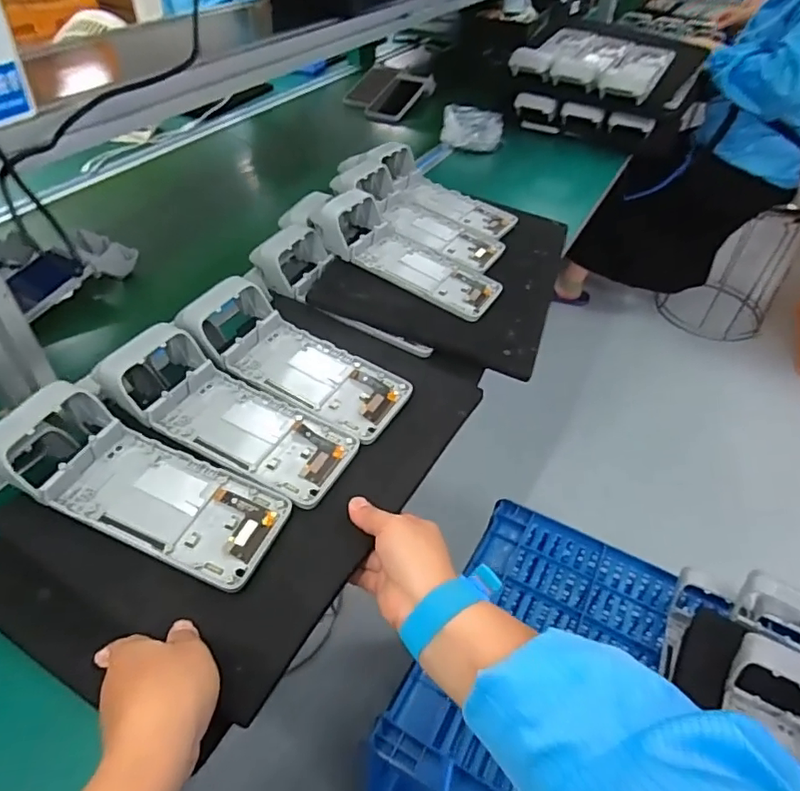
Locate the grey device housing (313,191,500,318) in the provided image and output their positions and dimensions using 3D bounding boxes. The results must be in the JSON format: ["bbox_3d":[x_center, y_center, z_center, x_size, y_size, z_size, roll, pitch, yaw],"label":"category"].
[{"bbox_3d":[0.010,-0.161,0.646,0.226,0.055,0.092,34,47,10],"label":"grey device housing"}]

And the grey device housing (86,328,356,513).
[{"bbox_3d":[-0.150,0.009,0.470,0.229,0.059,0.086,21,44,17],"label":"grey device housing"}]

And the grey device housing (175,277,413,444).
[{"bbox_3d":[-0.098,-0.039,0.520,0.218,0.068,0.089,23,44,19],"label":"grey device housing"}]

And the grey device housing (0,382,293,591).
[{"bbox_3d":[-0.201,0.057,0.412,0.227,0.066,0.092,14,42,10],"label":"grey device housing"}]

